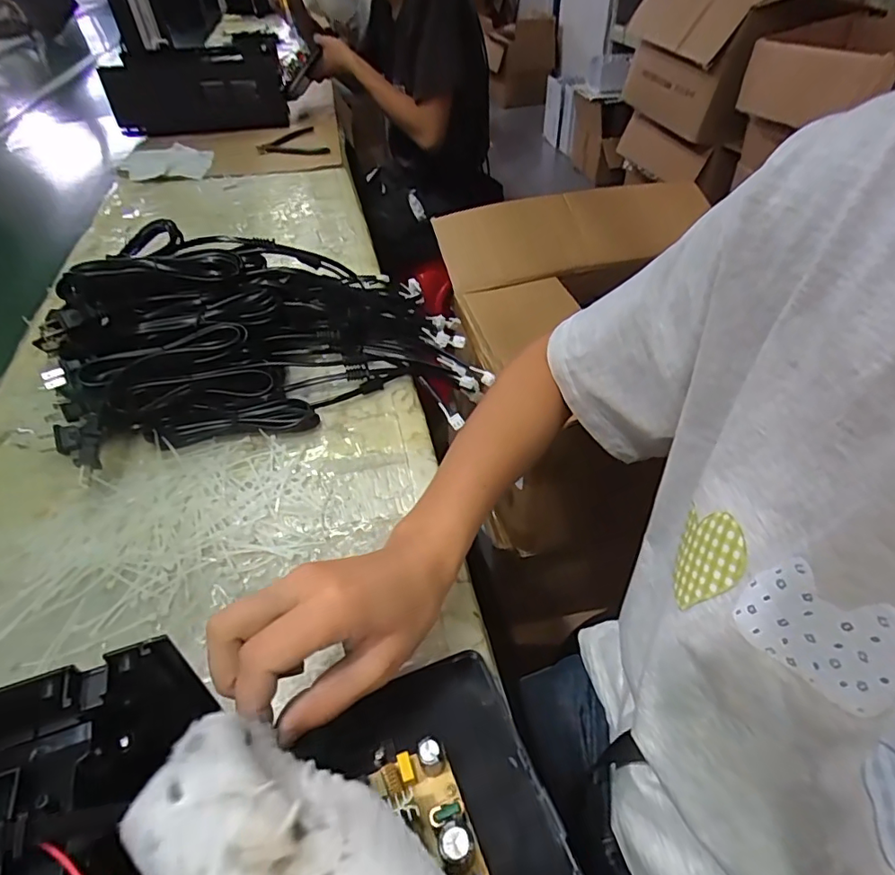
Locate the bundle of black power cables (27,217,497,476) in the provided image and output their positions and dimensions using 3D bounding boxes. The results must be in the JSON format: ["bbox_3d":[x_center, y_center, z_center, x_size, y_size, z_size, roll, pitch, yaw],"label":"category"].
[{"bbox_3d":[-0.179,-0.111,0.541,0.420,0.137,0.254,-13,45,-11],"label":"bundle of black power cables"}]

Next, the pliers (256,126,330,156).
[{"bbox_3d":[-0.315,-0.587,1.081,0.131,0.017,0.156,-19,47,-18],"label":"pliers"}]

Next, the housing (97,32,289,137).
[{"bbox_3d":[-0.510,-0.718,1.116,0.343,0.155,0.174,-18,46,-16],"label":"housing"}]

